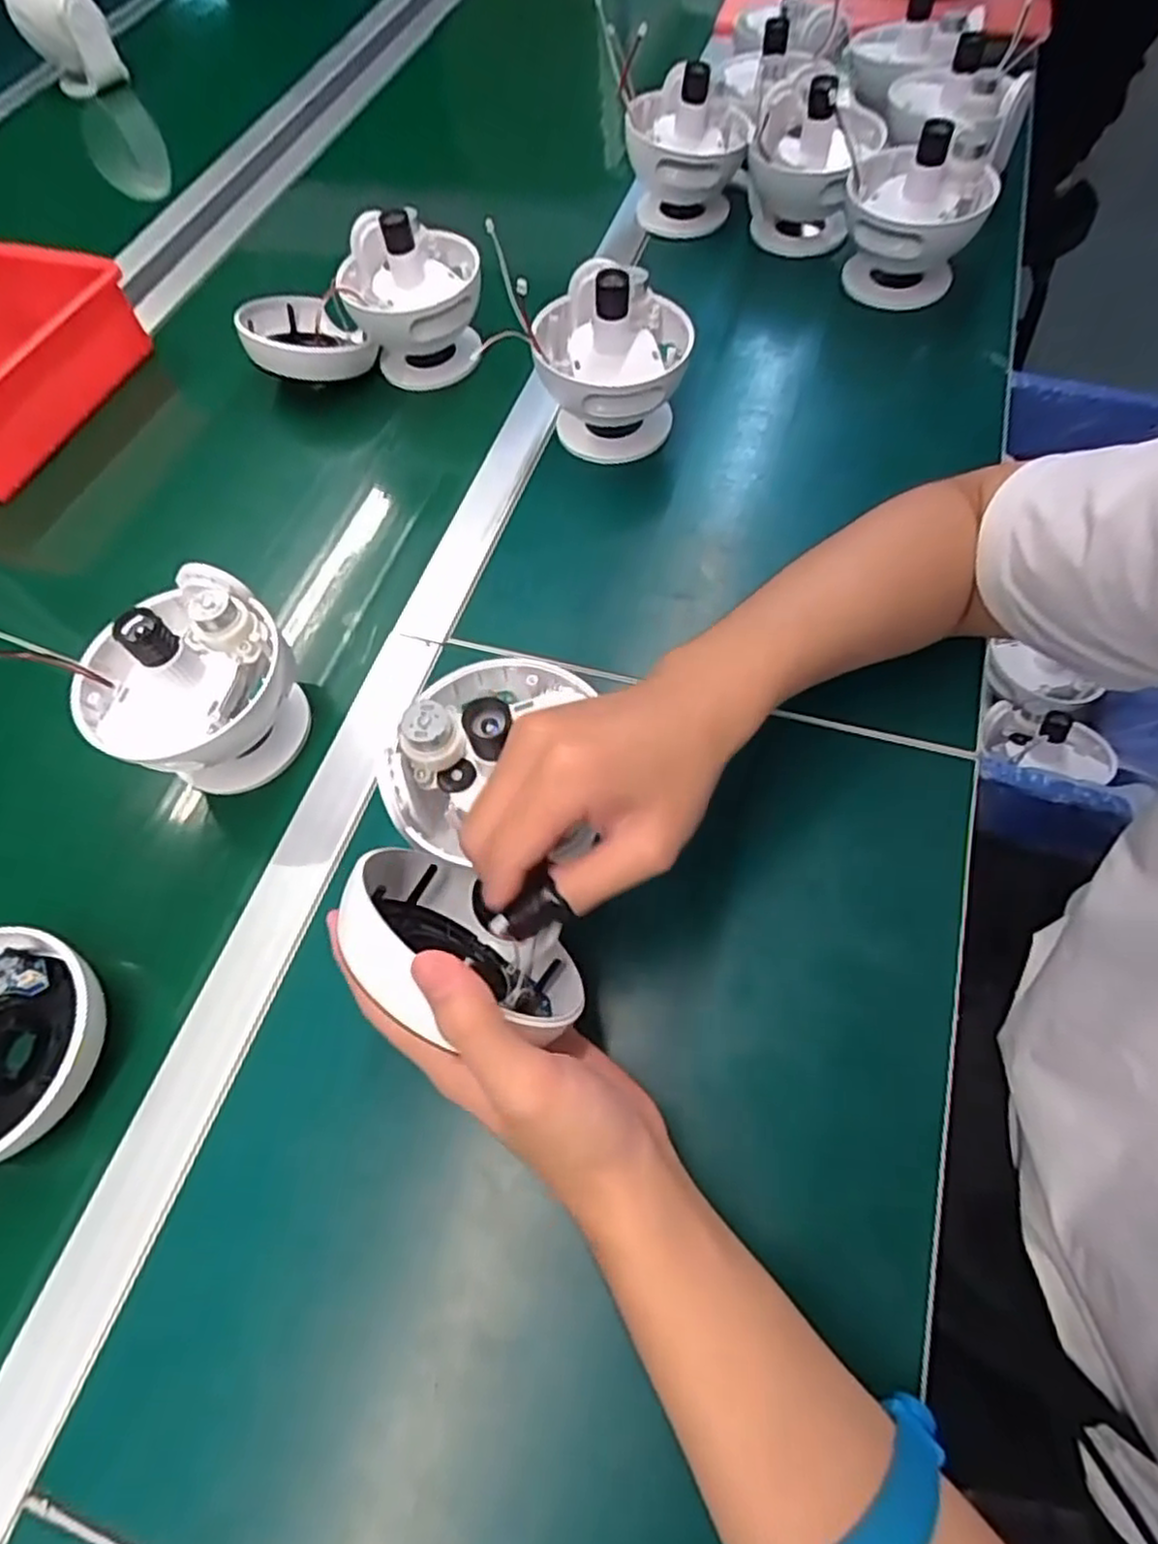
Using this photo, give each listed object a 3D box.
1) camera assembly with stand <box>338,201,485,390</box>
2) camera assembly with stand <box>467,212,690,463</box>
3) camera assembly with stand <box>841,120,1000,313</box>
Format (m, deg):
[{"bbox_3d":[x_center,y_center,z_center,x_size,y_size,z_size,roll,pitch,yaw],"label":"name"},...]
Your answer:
[{"bbox_3d":[-0.142,-0.404,0.619,0.111,0.126,0.102,-11,57,-8],"label":"camera assembly with stand"},{"bbox_3d":[0.020,-0.311,0.548,0.117,0.119,0.105,11,57,7],"label":"camera assembly with stand"},{"bbox_3d":[0.289,-0.477,0.629,0.114,0.125,0.111,18,58,12],"label":"camera assembly with stand"}]

